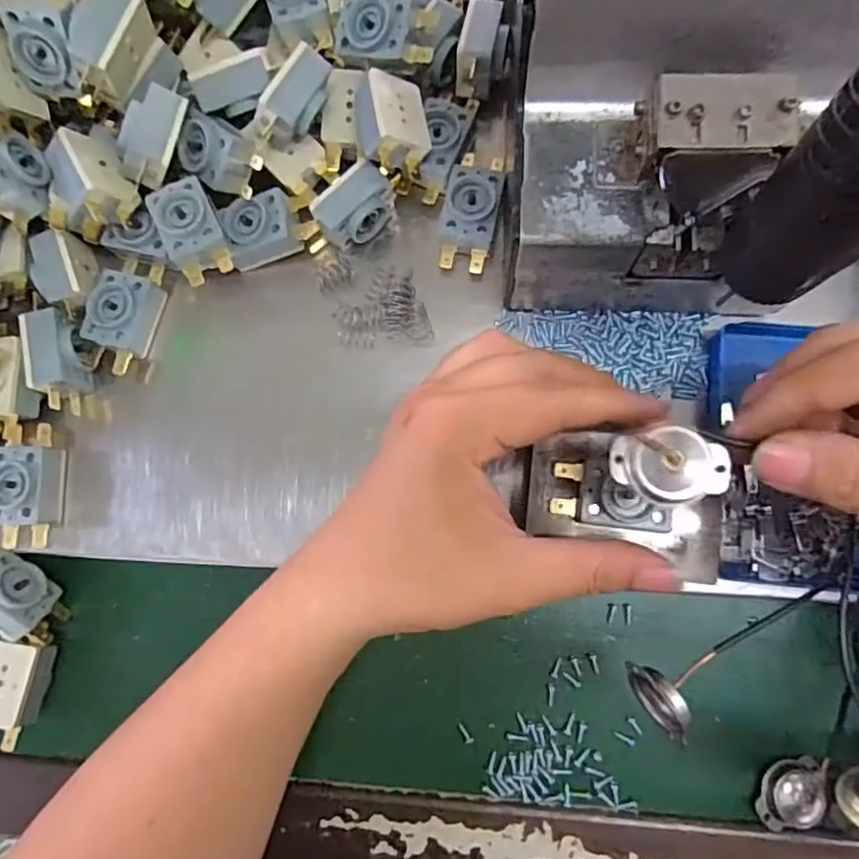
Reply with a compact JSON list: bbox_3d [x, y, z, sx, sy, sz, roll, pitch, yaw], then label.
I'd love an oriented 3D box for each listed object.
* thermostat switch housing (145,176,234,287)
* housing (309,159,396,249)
[{"bbox_3d":[-0.110,-0.092,0.286,0.026,0.017,0.047,-25,82,2],"label":"thermostat switch housing"},{"bbox_3d":[-0.035,-0.107,0.302,0.041,0.031,0.021,-36,82,0],"label":"housing"}]

